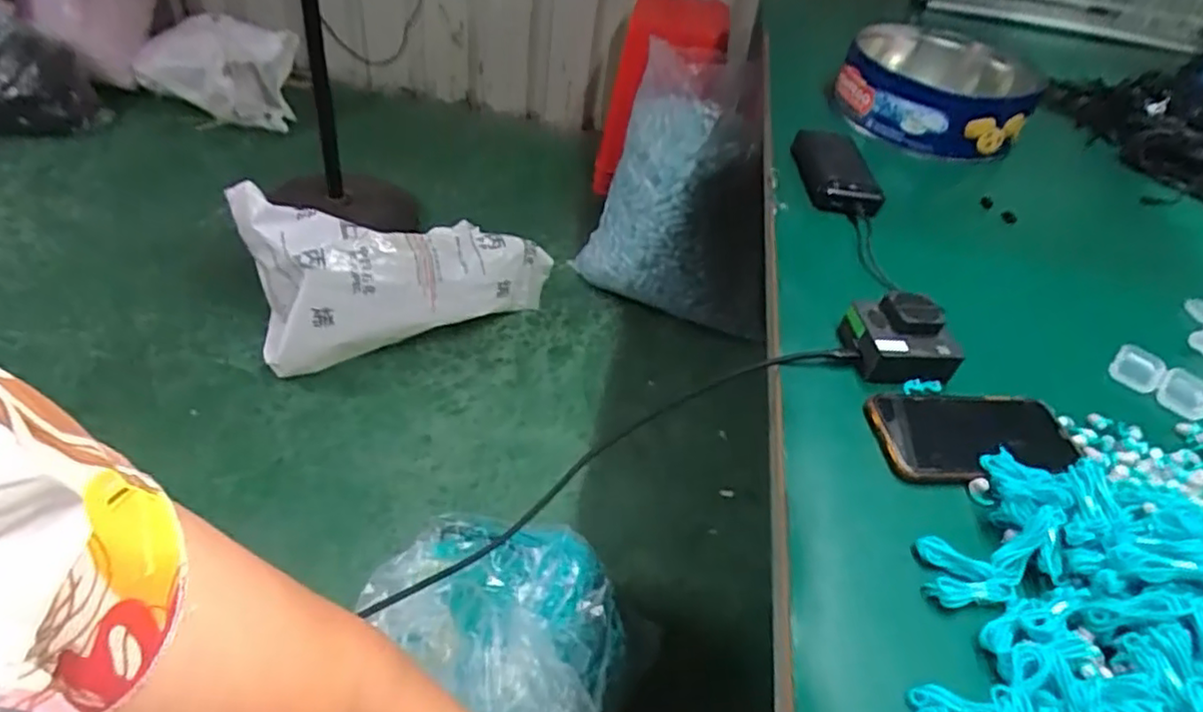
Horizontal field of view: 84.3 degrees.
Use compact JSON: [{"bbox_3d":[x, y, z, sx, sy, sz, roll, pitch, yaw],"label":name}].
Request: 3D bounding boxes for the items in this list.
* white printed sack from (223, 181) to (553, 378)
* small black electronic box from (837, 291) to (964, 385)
[{"bbox_3d":[-0.468,-0.192,1.589,0.696,0.353,0.306,-6,46,-16],"label":"white printed sack"},{"bbox_3d":[0.256,-0.015,0.564,0.086,0.048,0.066,7,44,-4],"label":"small black electronic box"}]

